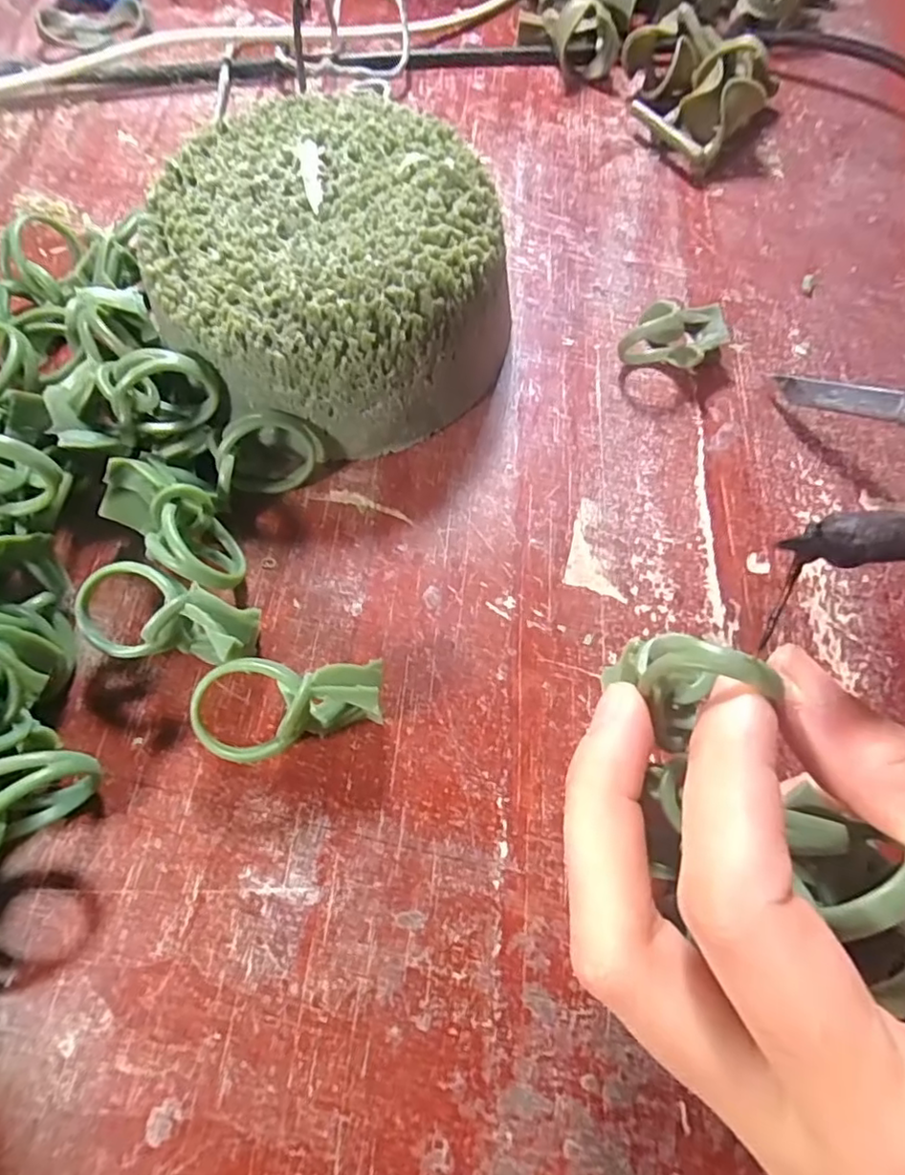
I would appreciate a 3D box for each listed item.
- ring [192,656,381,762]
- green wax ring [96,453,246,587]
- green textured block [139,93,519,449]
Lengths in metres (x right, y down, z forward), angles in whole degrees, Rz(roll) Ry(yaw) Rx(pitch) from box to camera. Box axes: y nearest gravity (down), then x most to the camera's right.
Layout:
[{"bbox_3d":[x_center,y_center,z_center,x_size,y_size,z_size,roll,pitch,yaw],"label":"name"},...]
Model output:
[{"bbox_3d":[-0.039,0.028,0.146,0.045,0.007,0.023,-5,86,1],"label":"ring"},{"bbox_3d":[-0.073,-0.017,0.170,0.045,0.023,0.025,36,73,12],"label":"green wax ring"},{"bbox_3d":[-0.035,-0.095,0.188,0.102,0.046,0.101,-16,70,-7],"label":"green textured block"}]

